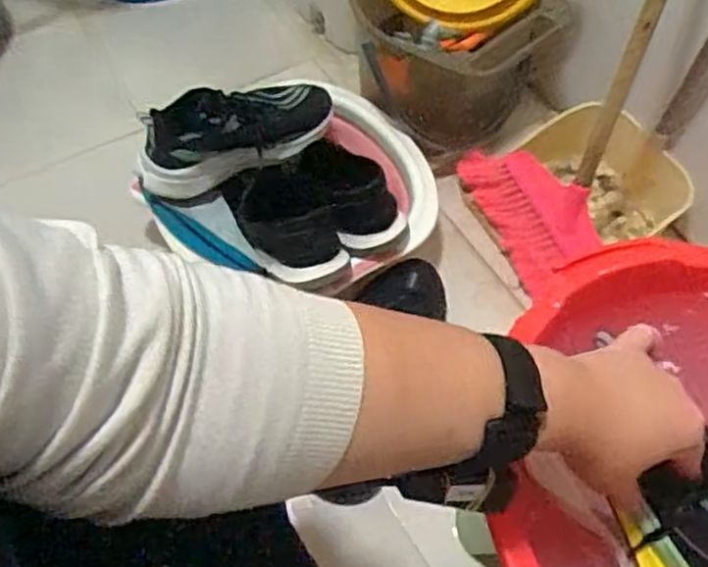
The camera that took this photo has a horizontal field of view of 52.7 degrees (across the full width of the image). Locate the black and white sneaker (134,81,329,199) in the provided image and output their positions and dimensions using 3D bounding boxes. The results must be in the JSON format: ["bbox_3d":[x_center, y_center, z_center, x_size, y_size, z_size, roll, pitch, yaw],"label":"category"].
[{"bbox_3d":[-0.142,-0.198,0.903,0.269,0.101,0.086,-24,63,-16],"label":"black and white sneaker"}]

